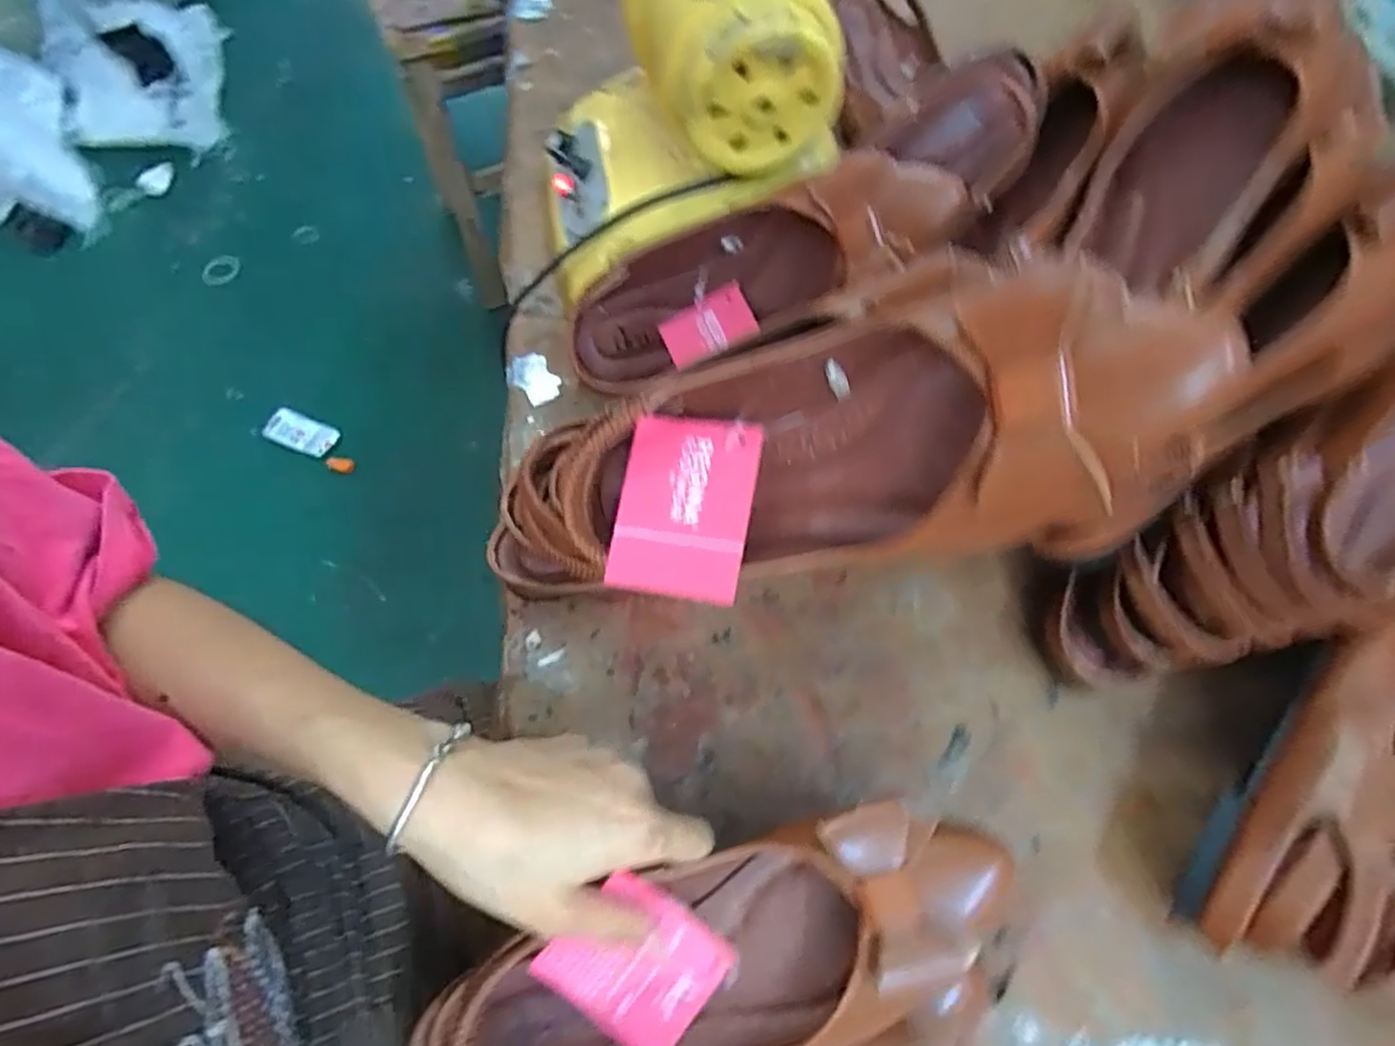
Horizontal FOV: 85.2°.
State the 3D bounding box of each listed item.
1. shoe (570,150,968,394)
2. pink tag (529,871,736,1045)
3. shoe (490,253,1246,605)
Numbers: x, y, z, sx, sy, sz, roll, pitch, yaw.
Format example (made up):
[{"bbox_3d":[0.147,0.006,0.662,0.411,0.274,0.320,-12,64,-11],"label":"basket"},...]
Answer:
[{"bbox_3d":[0.026,-0.143,0.455,0.248,0.066,0.063,-15,62,33],"label":"shoe"},{"bbox_3d":[-0.027,0.193,0.330,0.071,0.011,0.059,39,75,-6],"label":"pink tag"},{"bbox_3d":[0.052,-0.026,0.291,0.252,0.089,0.095,-12,63,28],"label":"shoe"}]

